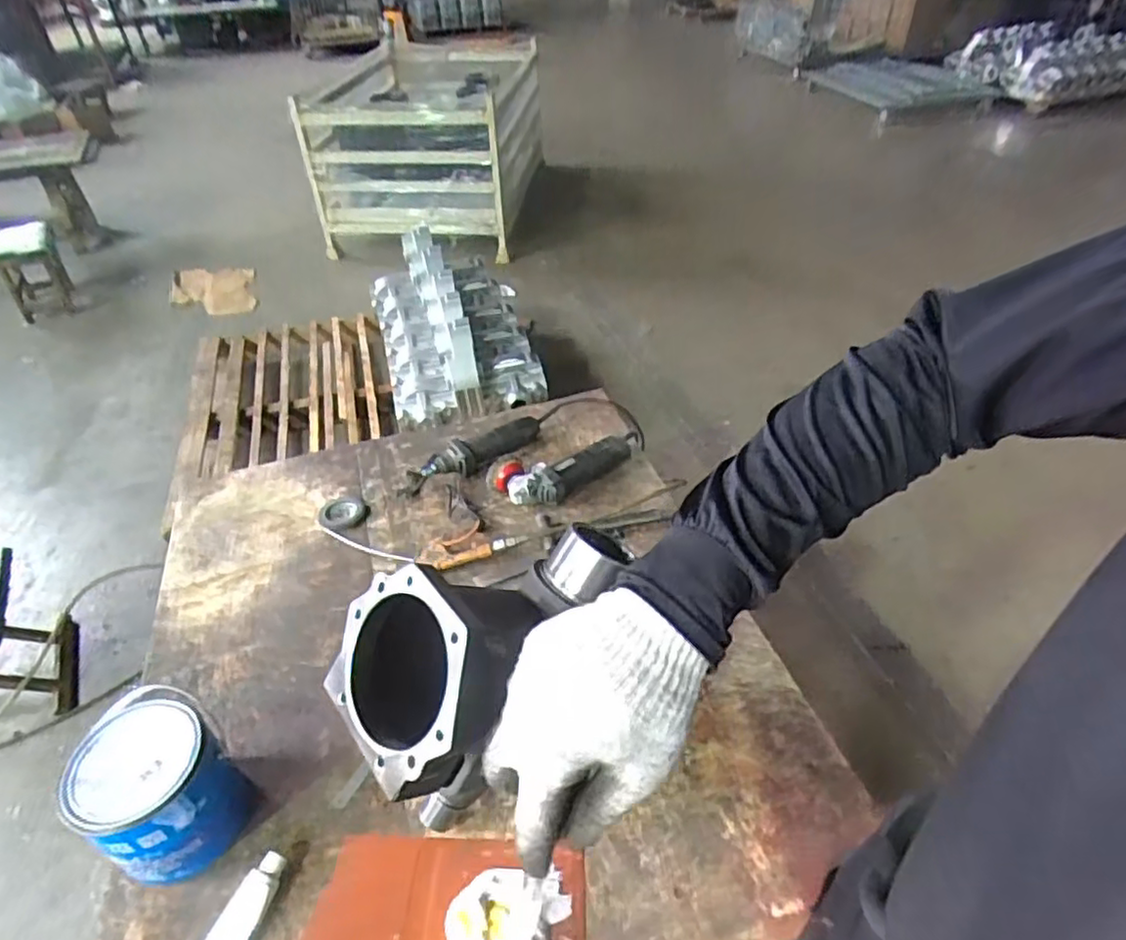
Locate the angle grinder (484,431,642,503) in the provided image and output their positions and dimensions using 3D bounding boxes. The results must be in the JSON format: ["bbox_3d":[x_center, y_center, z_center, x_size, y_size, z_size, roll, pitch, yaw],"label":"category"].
[{"bbox_3d":[0.027,-0.007,1.310,0.336,0.066,0.108,-20,44,-20],"label":"angle grinder"}]

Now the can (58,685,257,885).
[{"bbox_3d":[-0.487,0.386,0.812,0.164,0.161,0.153,23,47,27],"label":"can"}]

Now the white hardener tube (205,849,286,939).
[{"bbox_3d":[-0.372,0.514,0.753,0.053,0.027,0.150,11,43,15],"label":"white hardener tube"}]

